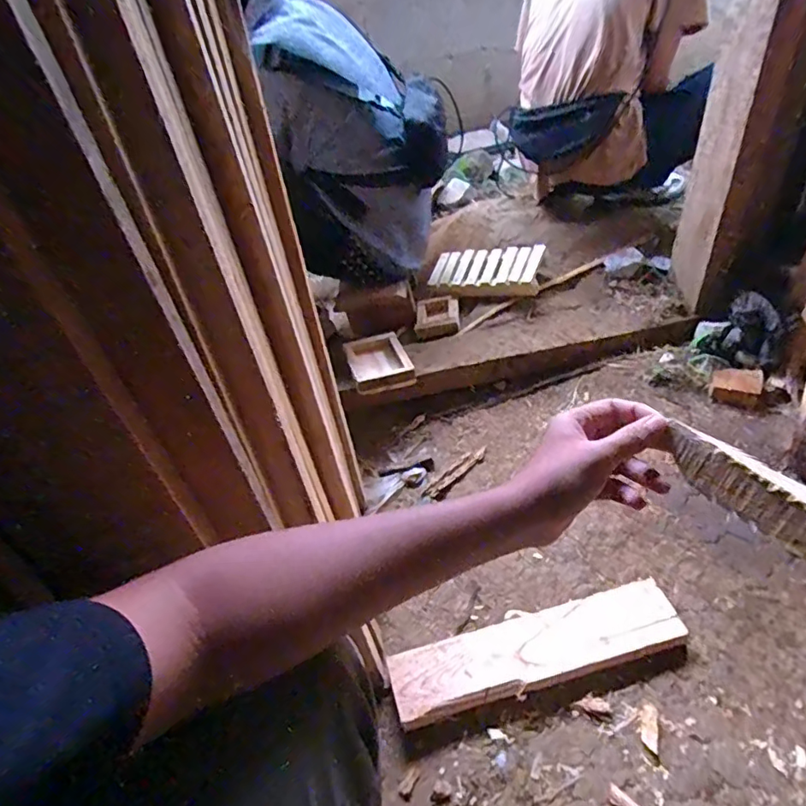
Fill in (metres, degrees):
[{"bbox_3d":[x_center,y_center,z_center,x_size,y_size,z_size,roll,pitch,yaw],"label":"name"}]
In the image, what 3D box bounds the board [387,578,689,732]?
[{"bbox_3d":[0.190,0.354,0.780,0.414,0.043,0.096,-12,40,-8],"label":"board"}]

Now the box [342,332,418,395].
[{"bbox_3d":[-0.052,-0.083,1.184,0.131,0.054,0.133,-15,41,-12],"label":"box"}]

